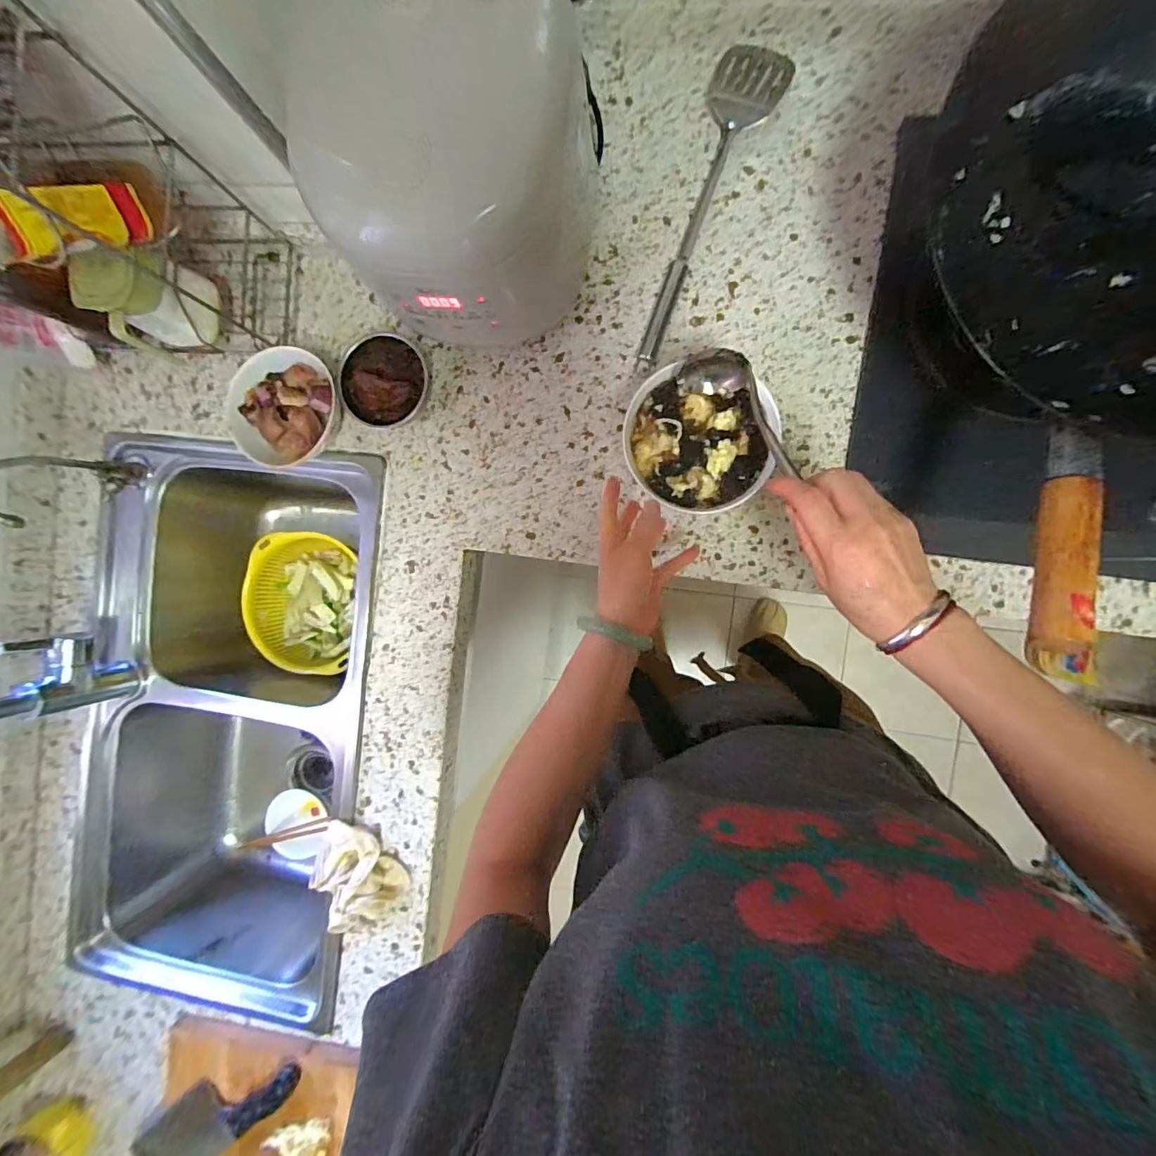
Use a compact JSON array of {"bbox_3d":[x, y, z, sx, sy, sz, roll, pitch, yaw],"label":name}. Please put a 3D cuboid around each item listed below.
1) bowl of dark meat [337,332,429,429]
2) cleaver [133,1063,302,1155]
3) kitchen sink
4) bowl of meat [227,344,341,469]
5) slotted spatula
[{"bbox_3d":[-0.225,-0.228,0.573,0.101,0.048,0.101,0,92,8],"label":"bowl of dark meat"},{"bbox_3d":[-0.465,0.687,0.616,0.318,0.033,0.084,-42,86,7],"label":"cleaver"},{"bbox_3d":[-0.455,0.202,0.746,0.389,0.242,0.742,6,93,8],"label":"kitchen sink"},{"bbox_3d":[-0.341,-0.201,0.579,0.135,0.069,0.122,-38,87,8],"label":"bowl of meat"},{"bbox_3d":[0.130,-0.408,0.529,0.077,0.021,0.348,24,95,6],"label":"slotted spatula"}]

